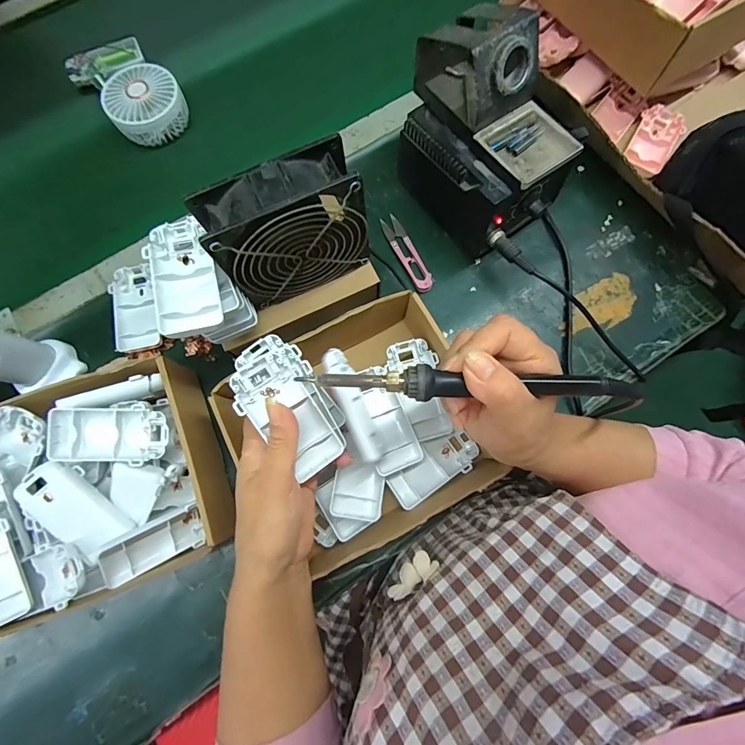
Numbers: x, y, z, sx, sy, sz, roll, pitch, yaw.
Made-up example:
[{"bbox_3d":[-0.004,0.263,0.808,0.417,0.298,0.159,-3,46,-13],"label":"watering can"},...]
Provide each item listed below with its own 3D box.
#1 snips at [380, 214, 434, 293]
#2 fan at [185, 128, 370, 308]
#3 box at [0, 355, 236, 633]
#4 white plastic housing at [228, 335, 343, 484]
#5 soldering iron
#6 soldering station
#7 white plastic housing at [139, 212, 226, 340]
[{"bbox_3d":[0.039,-0.136,0.427,0.023,0.010,0.103,-25,78,-5],"label":"snips"},{"bbox_3d":[-0.066,-0.113,0.311,0.117,0.114,0.046,-21,78,-5],"label":"fan"},{"bbox_3d":[-0.247,0.101,0.339,0.232,0.078,0.178,-20,78,-4],"label":"box"},{"bbox_3d":[-0.064,0.025,0.289,0.056,0.032,0.106,-35,94,-7],"label":"white plastic housing"},{"bbox_3d":[0.061,0.007,0.230,0.208,0.013,0.018,1,77,1],"label":"soldering iron"},{"bbox_3d":[0.107,-0.229,0.372,0.113,0.158,0.173,-38,80,-8],"label":"soldering station"},{"bbox_3d":[-0.145,-0.076,0.292,0.045,0.022,0.107,-19,78,-4],"label":"white plastic housing"}]

